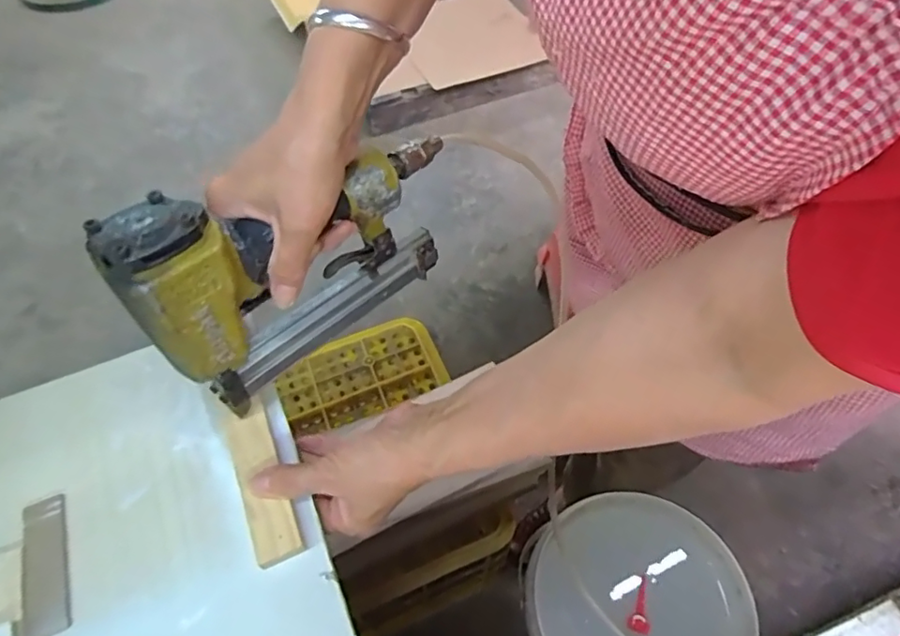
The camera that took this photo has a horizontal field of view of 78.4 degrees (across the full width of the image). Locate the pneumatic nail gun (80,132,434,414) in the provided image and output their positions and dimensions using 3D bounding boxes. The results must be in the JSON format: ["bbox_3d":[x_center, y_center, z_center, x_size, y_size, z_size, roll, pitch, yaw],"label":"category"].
[{"bbox_3d":[-0.096,-0.051,0.386,0.060,0.166,0.228,41,68,20],"label":"pneumatic nail gun"}]

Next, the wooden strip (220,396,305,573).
[{"bbox_3d":[-0.136,0.113,0.394,0.030,0.009,0.120,-21,59,-11],"label":"wooden strip"}]

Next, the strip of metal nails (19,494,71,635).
[{"bbox_3d":[-0.273,0.165,0.371,0.026,0.011,0.091,-19,58,-11],"label":"strip of metal nails"}]

